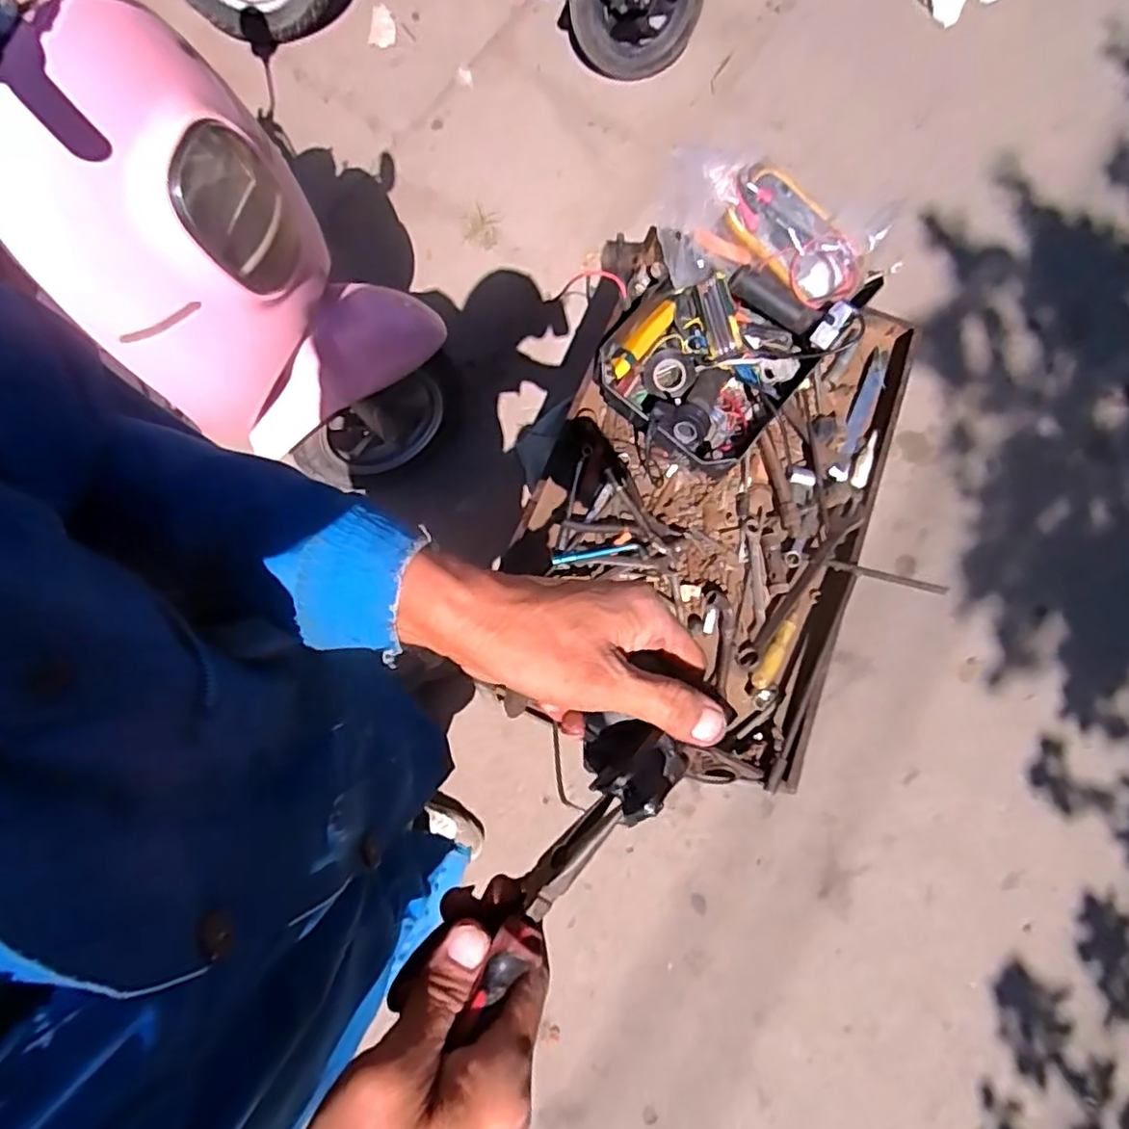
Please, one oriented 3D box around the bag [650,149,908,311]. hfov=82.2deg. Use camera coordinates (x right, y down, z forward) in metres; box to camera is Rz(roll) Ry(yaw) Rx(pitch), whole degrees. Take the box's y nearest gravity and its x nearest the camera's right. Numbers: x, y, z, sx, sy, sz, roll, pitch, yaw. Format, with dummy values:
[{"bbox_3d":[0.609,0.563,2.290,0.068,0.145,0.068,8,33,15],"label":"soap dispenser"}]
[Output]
[{"bbox_3d":[0.242,-0.394,0.773,0.262,0.069,0.143,14,76,-1],"label":"bag"}]

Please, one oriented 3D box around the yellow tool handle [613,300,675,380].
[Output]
[{"bbox_3d":[0.095,-0.277,0.795,0.024,0.015,0.126,38,80,8],"label":"yellow tool handle"}]

